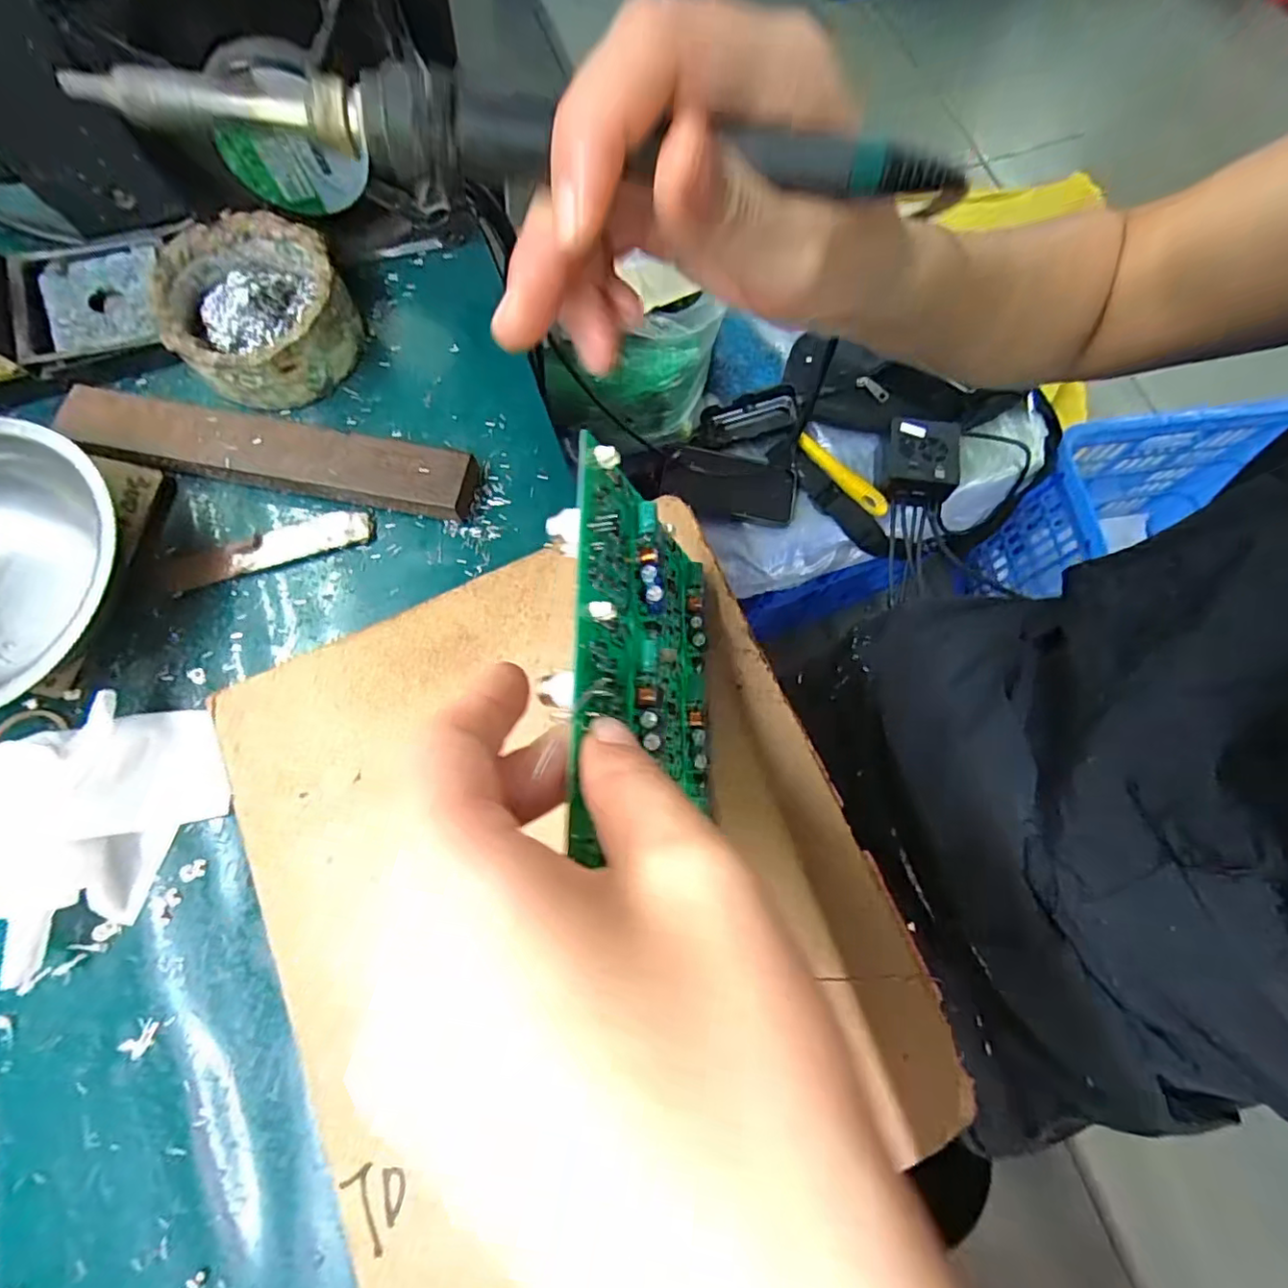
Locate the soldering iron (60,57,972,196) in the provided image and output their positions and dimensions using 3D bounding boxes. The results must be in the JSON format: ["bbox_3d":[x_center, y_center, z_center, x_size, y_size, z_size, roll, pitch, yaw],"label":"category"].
[{"bbox_3d":[-0.018,-0.116,0.136,0.198,0.018,0.014,-1,74,-8],"label":"soldering iron"}]

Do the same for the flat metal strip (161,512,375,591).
[{"bbox_3d":[-0.175,-0.045,0.279,0.096,0.005,0.019,-16,75,-4],"label":"flat metal strip"}]

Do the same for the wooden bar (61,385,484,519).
[{"bbox_3d":[-0.175,-0.088,0.284,0.195,0.018,0.034,11,75,3],"label":"wooden bar"}]

